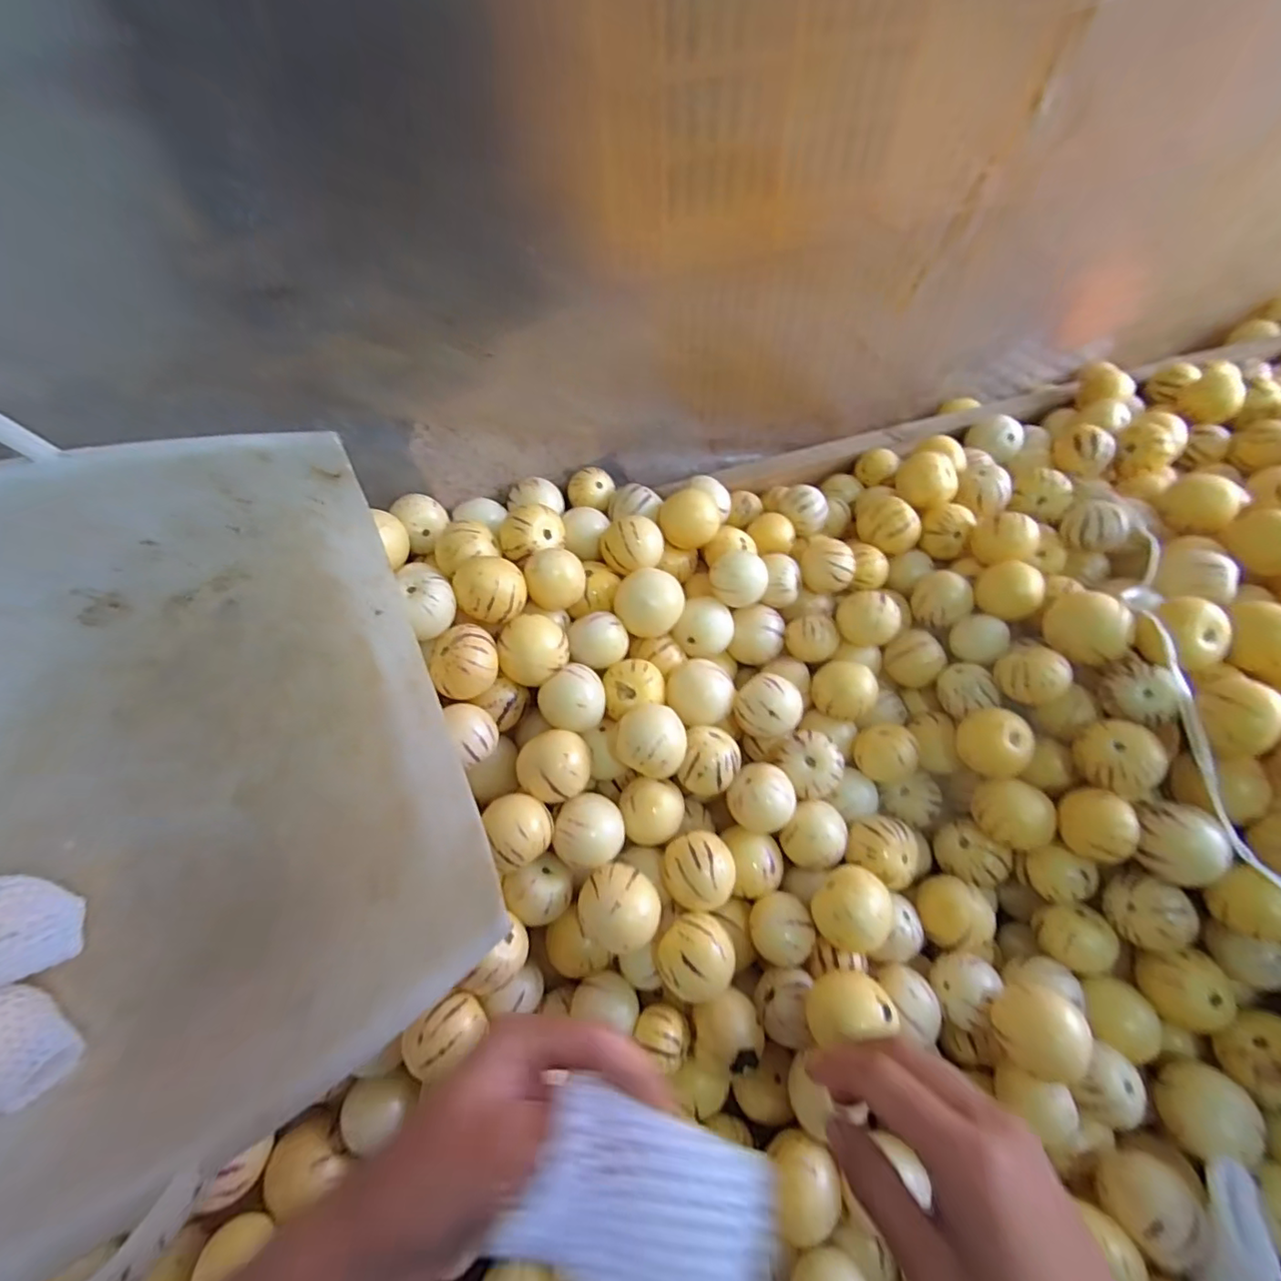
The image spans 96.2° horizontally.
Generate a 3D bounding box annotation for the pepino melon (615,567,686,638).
[{"bbox_3d":[0.007,-0.032,0.464,0.054,0.043,0.049,0,61,2],"label":"pepino melon"}]

